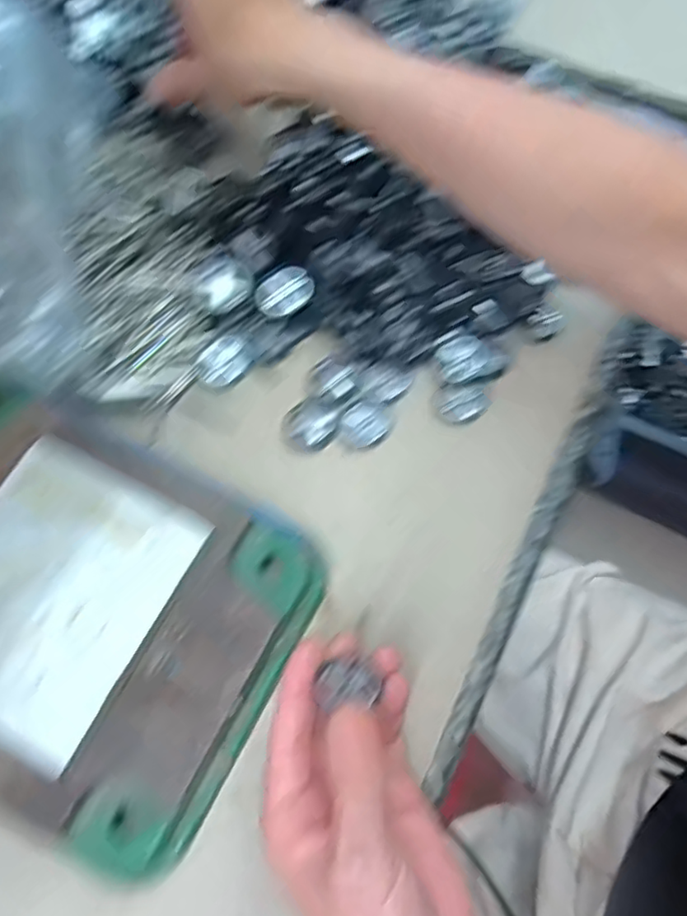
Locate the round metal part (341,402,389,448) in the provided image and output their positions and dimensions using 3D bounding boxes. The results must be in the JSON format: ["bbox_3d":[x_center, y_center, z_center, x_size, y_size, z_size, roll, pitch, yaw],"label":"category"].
[{"bbox_3d":[0.011,-0.019,0.354,0.024,0.004,0.024,0,70,-1],"label":"round metal part"}]

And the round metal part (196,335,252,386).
[{"bbox_3d":[-0.068,-0.055,0.362,0.022,0.005,0.031,42,74,13],"label":"round metal part"}]

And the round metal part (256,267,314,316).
[{"bbox_3d":[-0.033,-0.093,0.367,0.033,0.015,0.023,-30,73,-11],"label":"round metal part"}]

